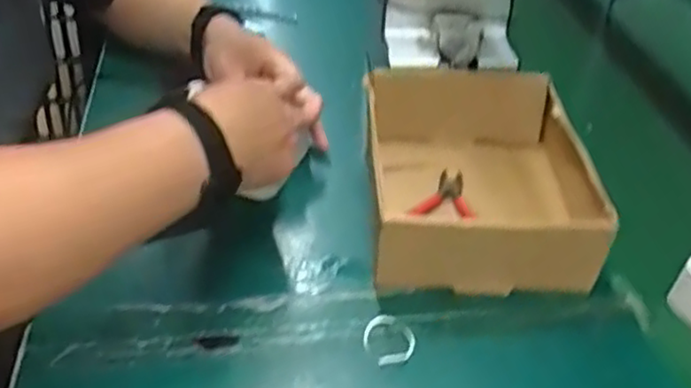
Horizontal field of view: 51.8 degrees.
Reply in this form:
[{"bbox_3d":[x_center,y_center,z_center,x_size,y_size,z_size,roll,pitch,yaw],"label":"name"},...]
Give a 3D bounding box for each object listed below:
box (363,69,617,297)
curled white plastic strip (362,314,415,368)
[{"bbox_3d":[0.108,-0.012,0.598,0.176,0.073,0.206,3,38,-5],"label":"box"},{"bbox_3d":[0.030,0.102,0.497,0.037,0.005,0.039,-23,46,-33],"label":"curled white plastic strip"}]

